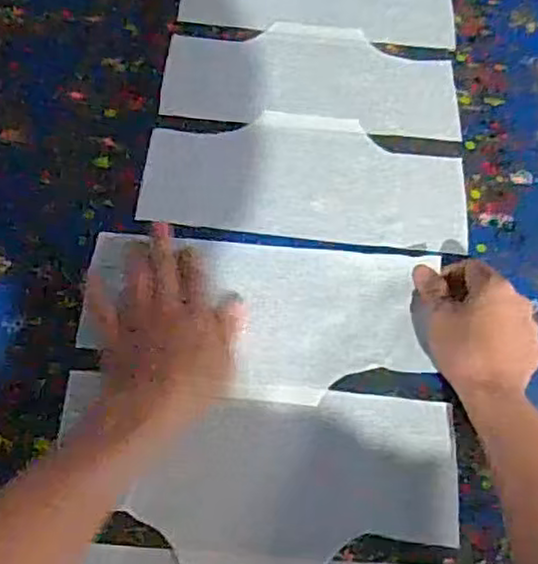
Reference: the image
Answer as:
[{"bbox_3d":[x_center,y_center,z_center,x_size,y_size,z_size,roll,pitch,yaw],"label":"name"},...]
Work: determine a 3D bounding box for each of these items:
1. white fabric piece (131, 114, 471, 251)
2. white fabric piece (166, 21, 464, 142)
[{"bbox_3d":[0.034,-0.098,0.631,0.287,0.010,0.134,5,62,-3],"label":"white fabric piece"},{"bbox_3d":[0.043,-0.208,0.694,0.286,0.010,0.130,4,65,-3],"label":"white fabric piece"}]

